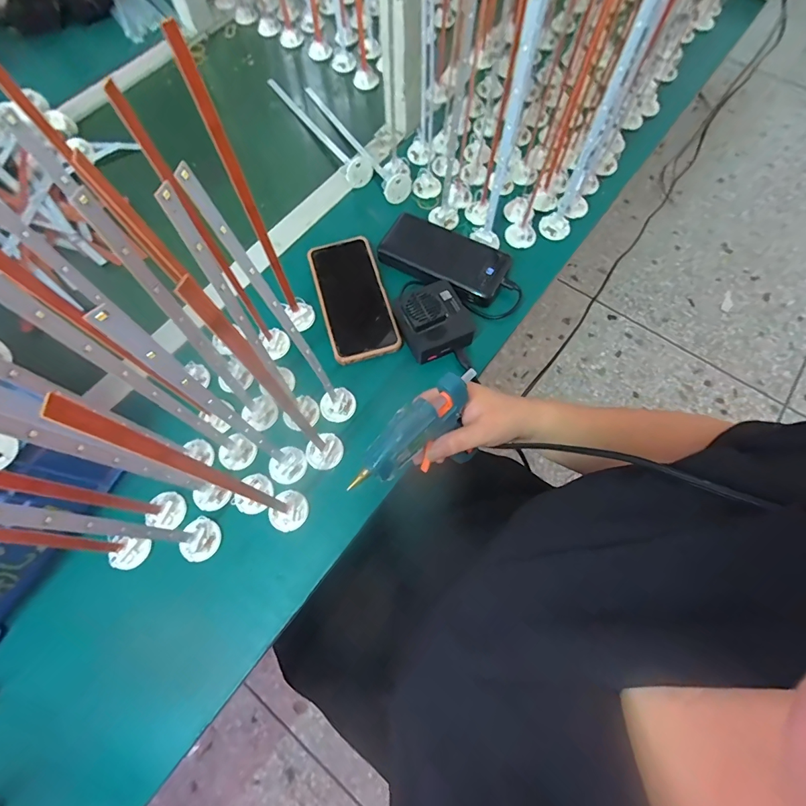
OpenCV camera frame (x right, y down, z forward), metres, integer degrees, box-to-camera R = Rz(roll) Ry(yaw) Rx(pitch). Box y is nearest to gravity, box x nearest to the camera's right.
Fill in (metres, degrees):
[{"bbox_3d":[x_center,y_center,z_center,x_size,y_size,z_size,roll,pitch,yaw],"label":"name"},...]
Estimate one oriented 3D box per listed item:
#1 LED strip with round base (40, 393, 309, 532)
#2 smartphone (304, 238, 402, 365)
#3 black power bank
[{"bbox_3d":[-0.116,0.062,0.282,0.039,0.287,0.034,14,70,7],"label":"LED strip with round base"},{"bbox_3d":[-0.061,-0.127,0.502,0.080,0.013,0.162,-16,69,-4],"label":"smartphone"},{"bbox_3d":[0.051,-0.184,0.522,0.158,0.027,0.079,27,72,12],"label":"black power bank"}]

